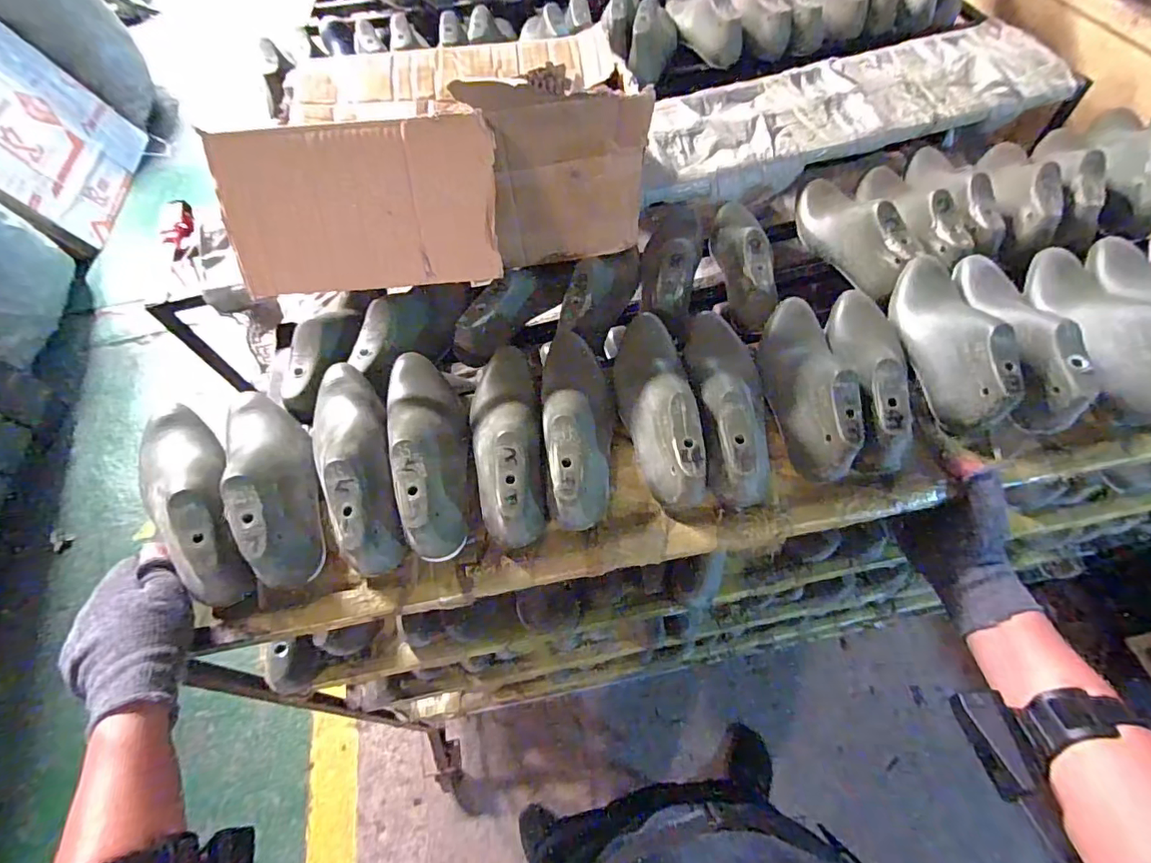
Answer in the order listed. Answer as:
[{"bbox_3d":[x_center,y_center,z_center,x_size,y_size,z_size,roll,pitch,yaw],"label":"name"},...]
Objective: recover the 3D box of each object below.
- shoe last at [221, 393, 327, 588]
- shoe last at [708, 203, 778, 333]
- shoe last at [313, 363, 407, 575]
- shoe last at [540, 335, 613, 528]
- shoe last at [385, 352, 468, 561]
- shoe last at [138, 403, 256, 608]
[{"bbox_3d":[-0.300,0.042,0.508,0.072,0.090,0.247,-29,49,-13],"label":"shoe last"},{"bbox_3d":[0.233,-0.242,0.712,0.061,0.093,0.278,0,58,4],"label":"shoe last"},{"bbox_3d":[-0.220,0.019,0.500,0.077,0.073,0.247,-25,60,-11],"label":"shoe last"},{"bbox_3d":[0.001,-0.017,0.530,0.074,0.094,0.248,-3,43,2],"label":"shoe last"},{"bbox_3d":[-0.148,0.013,0.520,0.072,0.094,0.243,-16,47,-6],"label":"shoe last"},{"bbox_3d":[-0.368,0.053,0.480,0.070,0.067,0.242,-38,63,-17],"label":"shoe last"}]

